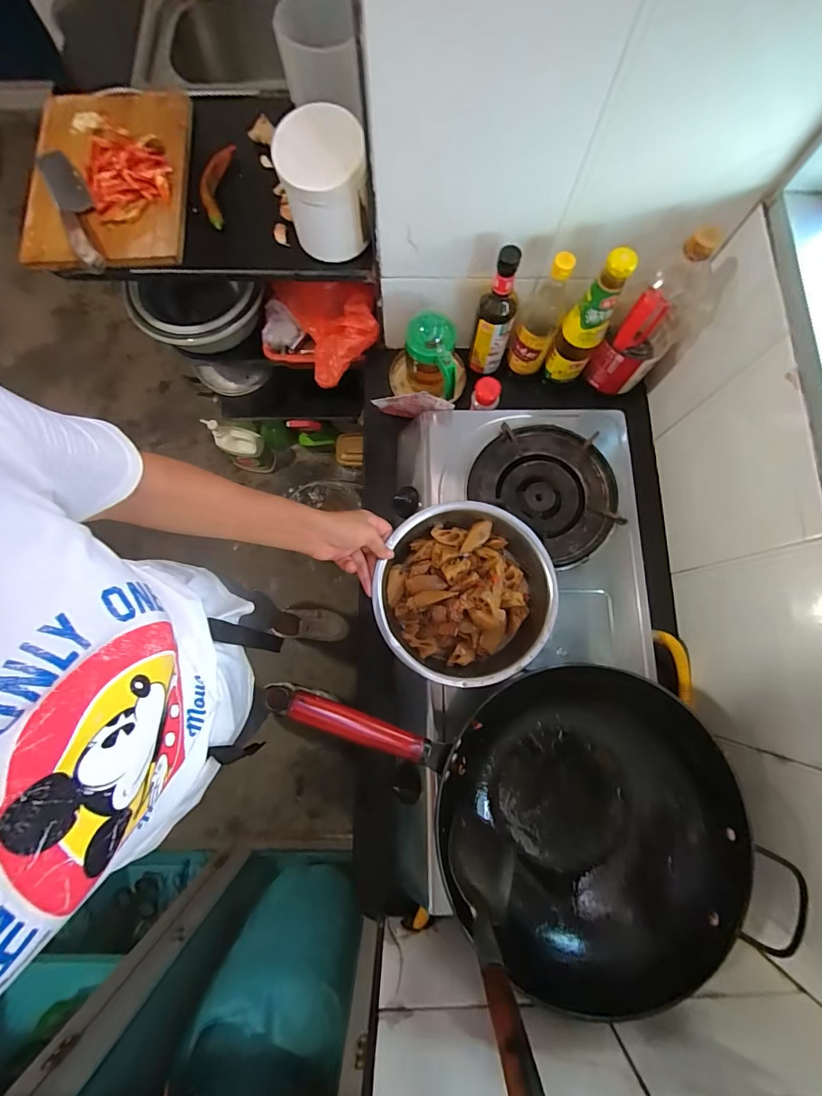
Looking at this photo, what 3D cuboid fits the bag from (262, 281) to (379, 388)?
[{"bbox_3d":[-0.179,-0.404,0.785,0.213,0.133,0.141,21,79,4],"label":"bag"}]

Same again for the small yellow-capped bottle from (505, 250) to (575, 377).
[{"bbox_3d":[0.206,-0.365,0.678,0.065,0.210,0.050,20,79,4],"label":"small yellow-capped bottle"}]

